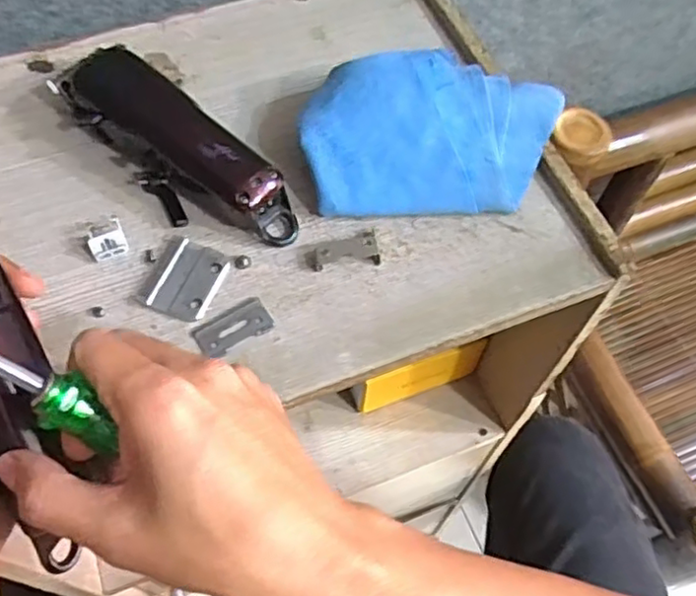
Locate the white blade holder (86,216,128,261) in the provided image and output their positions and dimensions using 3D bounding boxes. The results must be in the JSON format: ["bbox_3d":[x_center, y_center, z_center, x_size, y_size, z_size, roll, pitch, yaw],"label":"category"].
[{"bbox_3d":[-0.139,-0.037,0.389,0.019,0.011,0.028,-19,61,-11],"label":"white blade holder"}]

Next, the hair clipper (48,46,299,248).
[{"bbox_3d":[-0.100,-0.087,0.384,0.159,0.047,0.049,39,67,20],"label":"hair clipper"}]

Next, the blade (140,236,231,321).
[{"bbox_3d":[-0.091,-0.012,0.379,0.039,0.006,0.046,20,61,11],"label":"blade"}]

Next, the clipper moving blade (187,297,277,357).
[{"bbox_3d":[-0.062,0.016,0.368,0.041,0.004,0.022,-29,64,-16],"label":"clipper moving blade"}]

